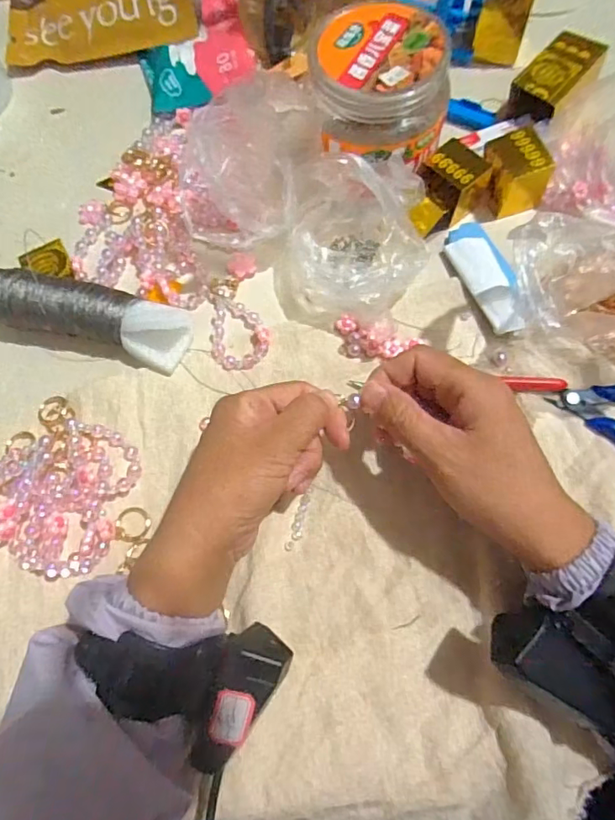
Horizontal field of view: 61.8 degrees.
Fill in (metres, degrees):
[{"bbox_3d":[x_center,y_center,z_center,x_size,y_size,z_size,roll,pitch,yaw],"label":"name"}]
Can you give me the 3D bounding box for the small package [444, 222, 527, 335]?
[{"bbox_3d":[0.137,-0.104,0.394,0.031,0.021,0.104,-16,71,-3],"label":"small package"}]

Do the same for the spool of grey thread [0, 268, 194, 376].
[{"bbox_3d":[-0.182,-0.073,0.386,0.187,0.039,0.046,13,72,7],"label":"spool of grey thread"}]

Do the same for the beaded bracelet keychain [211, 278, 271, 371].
[{"bbox_3d":[-0.054,-0.070,0.395,0.044,0.009,0.082,-10,71,-1],"label":"beaded bracelet keychain"}]

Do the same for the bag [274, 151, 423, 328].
[{"bbox_3d":[0.029,-0.126,0.376,0.106,0.072,0.102,-1,71,2],"label":"bag"}]

